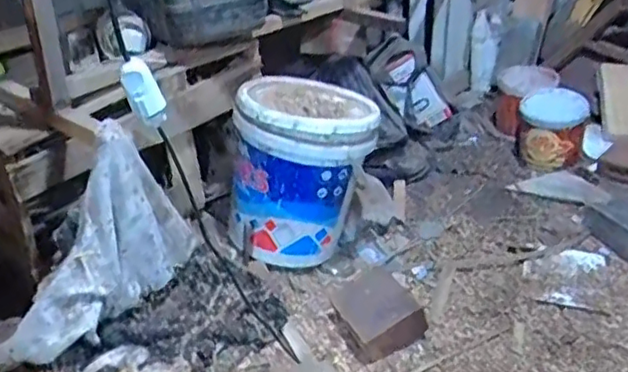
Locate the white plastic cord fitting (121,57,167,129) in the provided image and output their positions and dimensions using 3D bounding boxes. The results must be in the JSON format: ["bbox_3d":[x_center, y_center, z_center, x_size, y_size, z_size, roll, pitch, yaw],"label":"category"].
[{"bbox_3d":[-0.209,-0.114,0.810,0.037,0.087,0.034,-9,26,22],"label":"white plastic cord fitting"}]

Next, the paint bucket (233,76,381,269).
[{"bbox_3d":[-0.030,-0.056,1.461,0.278,0.325,0.299,0,29,0],"label":"paint bucket"}]

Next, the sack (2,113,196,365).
[{"bbox_3d":[-0.336,0.073,1.061,0.090,0.285,0.361,12,31,22],"label":"sack"}]

